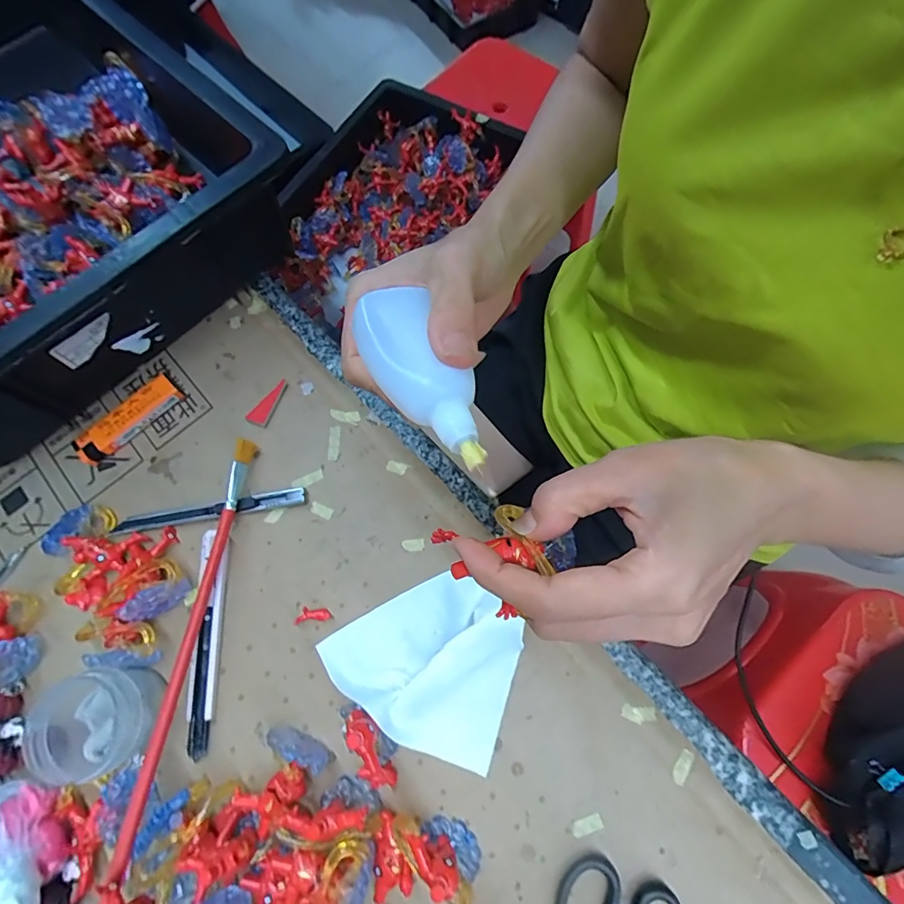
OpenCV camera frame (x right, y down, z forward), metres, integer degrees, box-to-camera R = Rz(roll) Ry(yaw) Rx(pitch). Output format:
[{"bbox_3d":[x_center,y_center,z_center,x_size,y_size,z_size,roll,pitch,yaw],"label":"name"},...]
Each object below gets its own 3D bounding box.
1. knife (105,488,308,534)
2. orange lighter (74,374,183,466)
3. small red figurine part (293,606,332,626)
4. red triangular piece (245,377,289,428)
[{"bbox_3d":[-0.167,0.039,0.325,0.132,0.008,0.012,-9,71,-2],"label":"knife"},{"bbox_3d":[-0.235,-0.024,0.345,0.078,0.015,0.021,-41,75,-12],"label":"orange lighter"},{"bbox_3d":[-0.090,0.104,0.302,0.025,0.006,0.010,-8,71,-2],"label":"small red figurine part"},{"bbox_3d":[-0.136,-0.037,0.352,0.016,0.004,0.039,24,73,9],"label":"red triangular piece"}]

